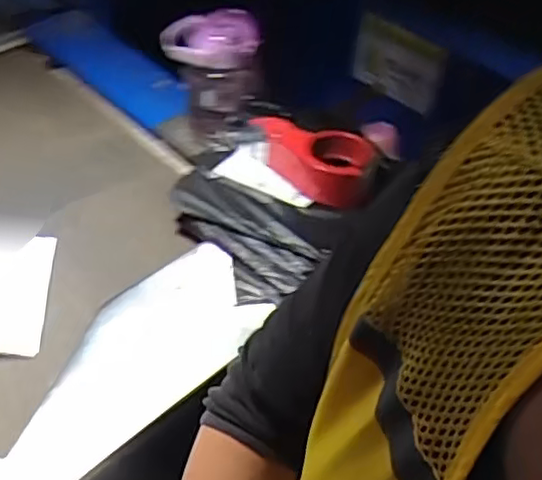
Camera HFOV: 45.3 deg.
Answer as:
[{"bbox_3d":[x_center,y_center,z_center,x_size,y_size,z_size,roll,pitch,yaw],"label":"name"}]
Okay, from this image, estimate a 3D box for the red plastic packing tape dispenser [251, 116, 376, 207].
[{"bbox_3d":[0.060,-0.110,0.828,0.084,0.064,0.152,-32,55,-31],"label":"red plastic packing tape dispenser"}]

